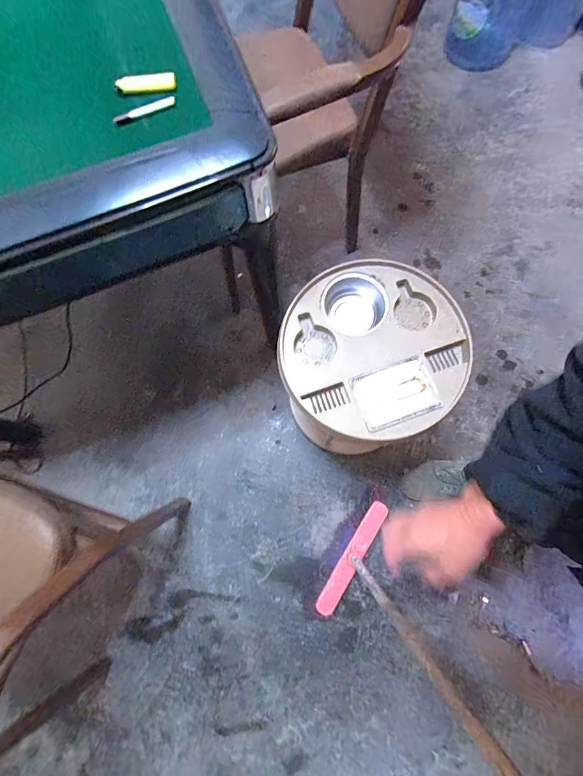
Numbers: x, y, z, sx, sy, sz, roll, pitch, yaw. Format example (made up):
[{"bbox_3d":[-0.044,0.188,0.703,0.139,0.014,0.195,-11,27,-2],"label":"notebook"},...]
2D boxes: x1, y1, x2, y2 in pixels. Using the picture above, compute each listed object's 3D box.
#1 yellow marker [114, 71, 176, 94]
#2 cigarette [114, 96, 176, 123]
[{"bbox_3d":[-0.199,-0.415,0.487,0.080,0.013,0.022,-4,76,0],"label":"yellow marker"},{"bbox_3d":[-0.199,-0.377,0.486,0.086,0.009,0.011,-23,79,-5],"label":"cigarette"}]

